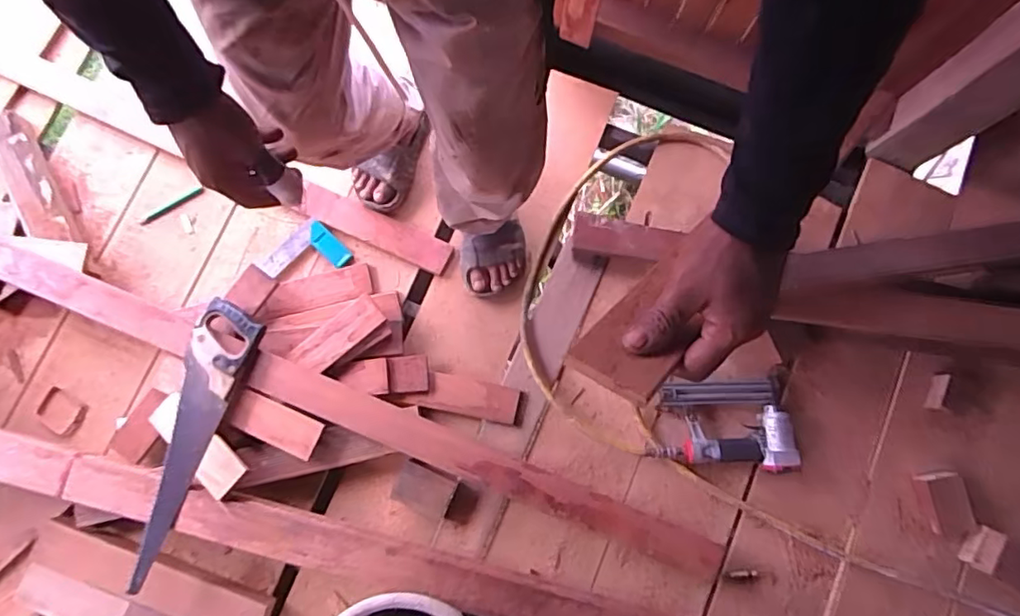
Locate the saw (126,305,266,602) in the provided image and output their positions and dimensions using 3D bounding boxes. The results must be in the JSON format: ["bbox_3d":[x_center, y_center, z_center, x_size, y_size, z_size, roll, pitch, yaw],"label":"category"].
[{"bbox_3d":[-0.553,0.213,0.941,0.103,0.029,0.456,18,81,3],"label":"saw"}]

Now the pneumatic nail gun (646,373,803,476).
[{"bbox_3d":[0.385,0.210,1.024,0.261,0.045,0.161,2,79,0],"label":"pneumatic nail gun"}]

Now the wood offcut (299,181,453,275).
[{"bbox_3d":[-0.266,-0.157,1.102,0.311,0.012,0.066,24,80,4],"label":"wood offcut"}]

